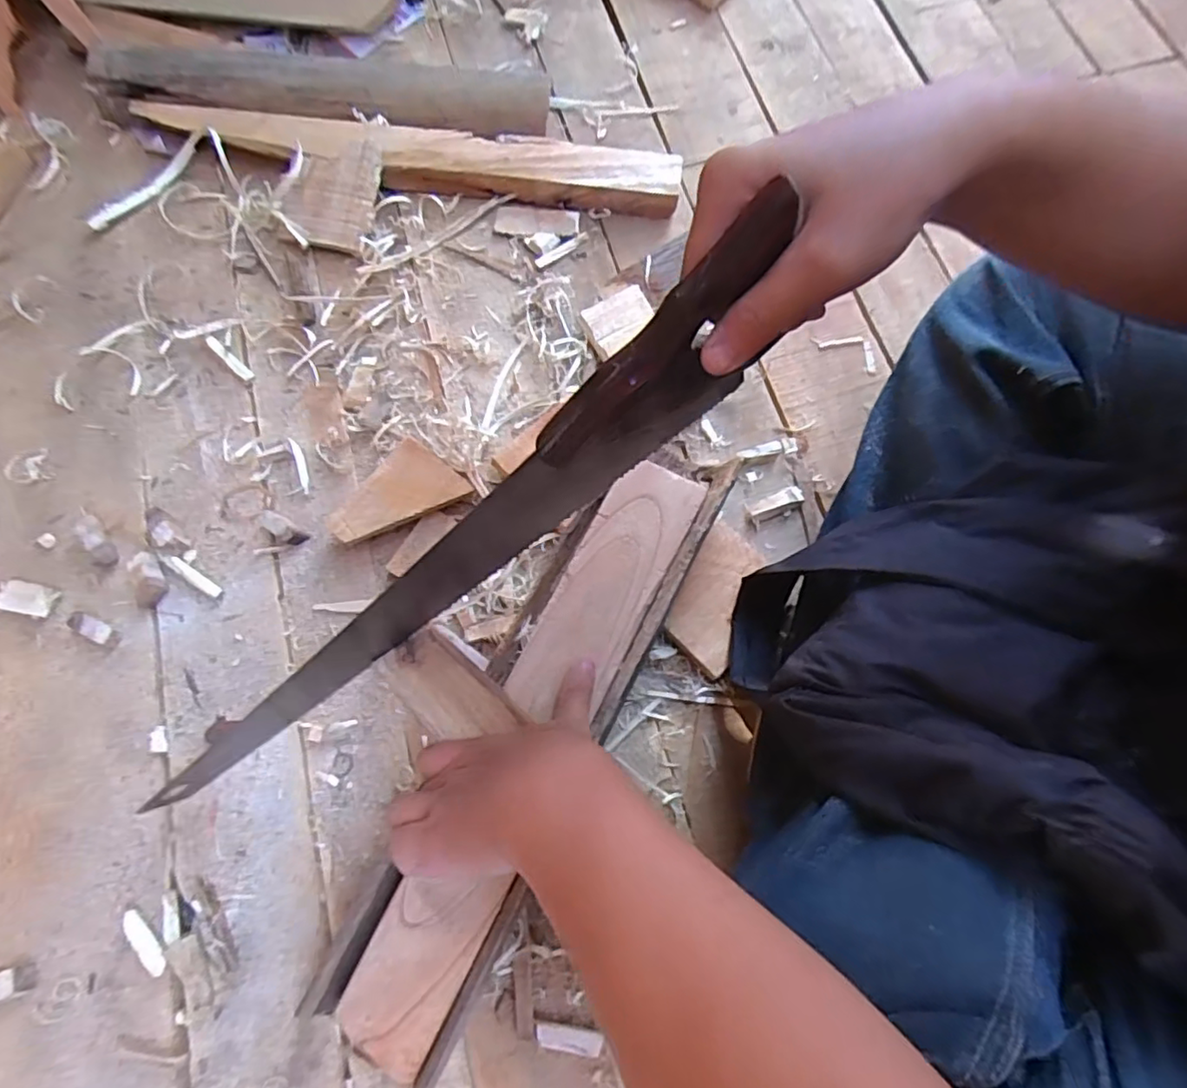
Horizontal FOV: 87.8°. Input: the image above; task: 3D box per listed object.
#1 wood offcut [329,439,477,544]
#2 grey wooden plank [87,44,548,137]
[{"bbox_3d":[-0.148,-0.030,0.470,0.060,0.008,0.093,42,82,-3],"label":"wood offcut"},{"bbox_3d":[-0.266,-0.450,0.604,0.430,0.023,0.112,4,71,0],"label":"grey wooden plank"}]

